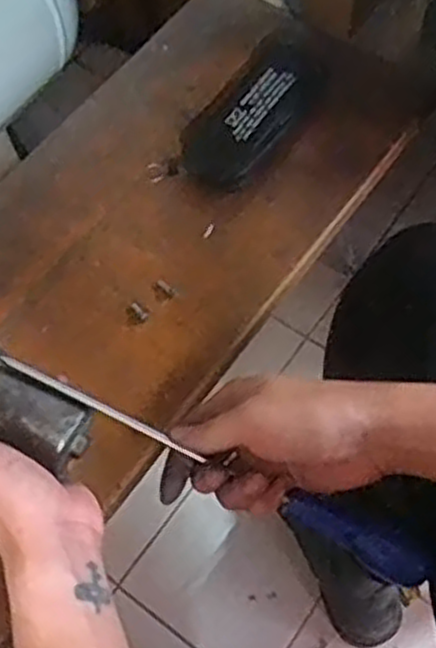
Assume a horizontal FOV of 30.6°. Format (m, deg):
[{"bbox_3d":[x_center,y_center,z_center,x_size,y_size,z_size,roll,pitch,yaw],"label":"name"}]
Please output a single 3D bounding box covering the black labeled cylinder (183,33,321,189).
[{"bbox_3d":[0.035,-0.196,0.722,0.086,0.032,0.166,29,68,16],"label":"black labeled cylinder"}]

